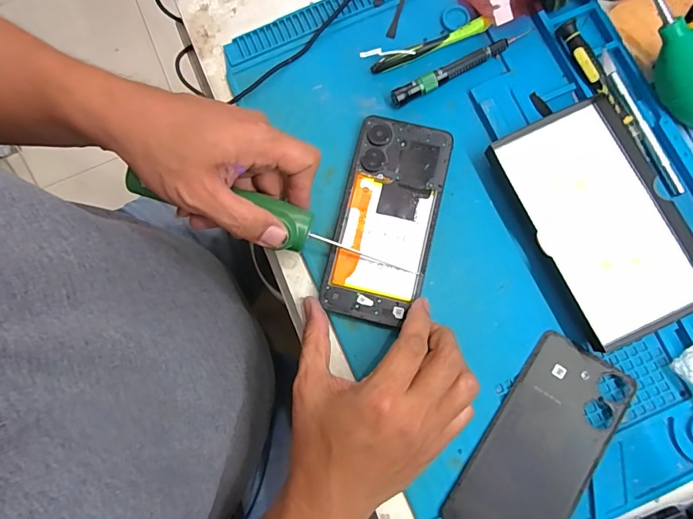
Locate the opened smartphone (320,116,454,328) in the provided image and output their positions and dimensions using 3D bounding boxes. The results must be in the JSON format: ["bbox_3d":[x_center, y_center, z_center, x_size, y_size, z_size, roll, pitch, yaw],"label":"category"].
[{"bbox_3d":[0.033,-0.033,0.339,0.077,0.007,0.165,15,82,4],"label":"opened smartphone"}]

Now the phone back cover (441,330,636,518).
[{"bbox_3d":[0.143,0.140,0.309,0.074,0.011,0.163,33,84,6],"label":"phone back cover"}]

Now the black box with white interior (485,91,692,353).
[{"bbox_3d":[0.199,-0.033,0.326,0.103,0.017,0.177,-25,81,-2],"label":"black box with white interior"}]

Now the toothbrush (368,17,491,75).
[{"bbox_3d":[0.073,-0.184,0.361,0.106,0.015,0.011,-19,81,-1],"label":"toothbrush"}]

